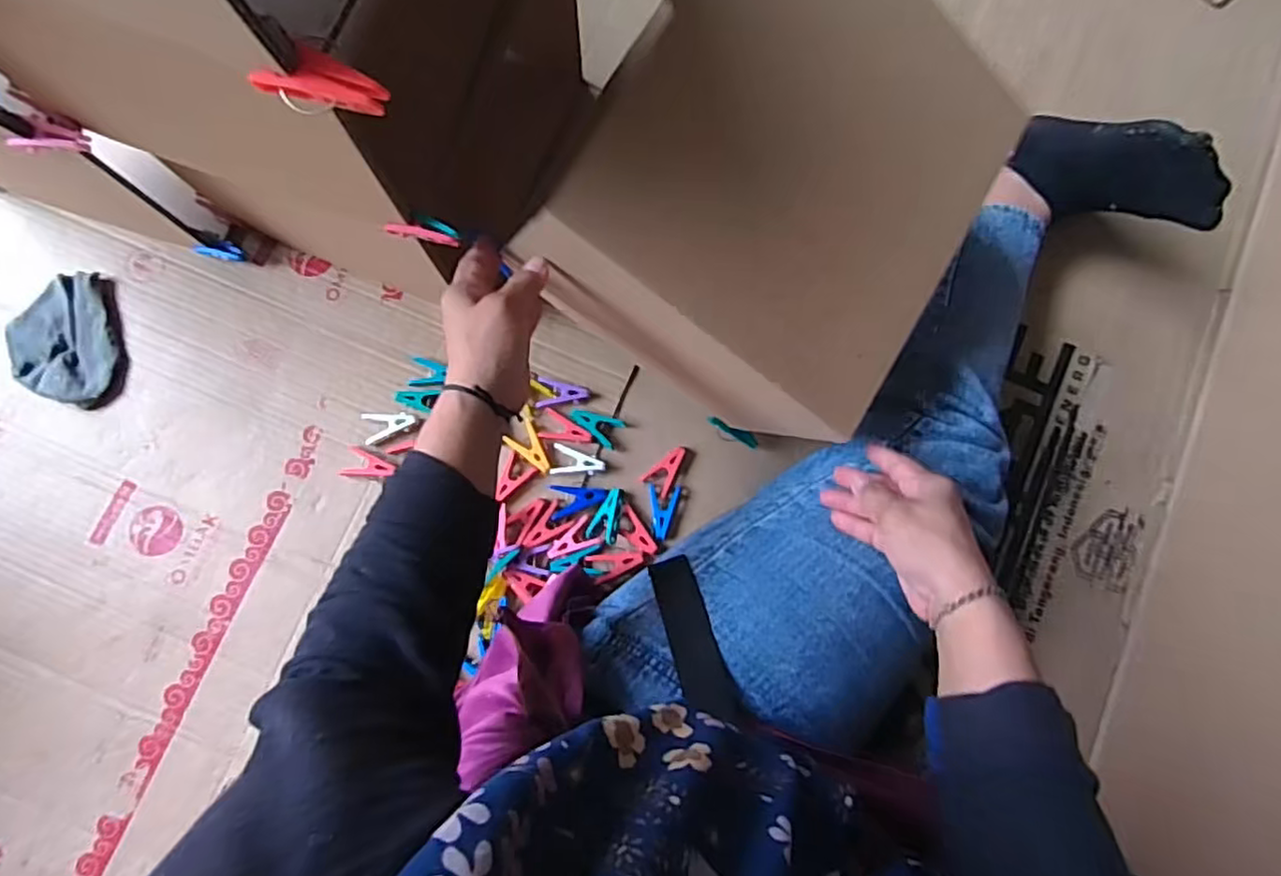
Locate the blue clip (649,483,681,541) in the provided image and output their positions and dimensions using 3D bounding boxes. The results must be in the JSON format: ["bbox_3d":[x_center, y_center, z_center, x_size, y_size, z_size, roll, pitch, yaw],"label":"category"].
[{"bbox_3d":[0.021,0.074,0.669,0.031,0.009,0.053,7,82,-1],"label":"blue clip"}]

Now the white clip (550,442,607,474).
[{"bbox_3d":[-0.061,0.021,0.668,0.052,0.008,0.030,1,82,-2],"label":"white clip"}]

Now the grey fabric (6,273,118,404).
[{"bbox_3d":[-0.571,-0.100,0.670,0.090,0.021,0.129,-3,82,-2],"label":"grey fabric"}]

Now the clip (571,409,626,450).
[{"bbox_3d":[-0.043,-0.016,0.676,0.051,0.011,0.031,37,82,3],"label":"clip"}]

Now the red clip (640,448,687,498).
[{"bbox_3d":[0.028,0.031,0.675,0.029,0.009,0.051,40,83,4],"label":"red clip"}]

